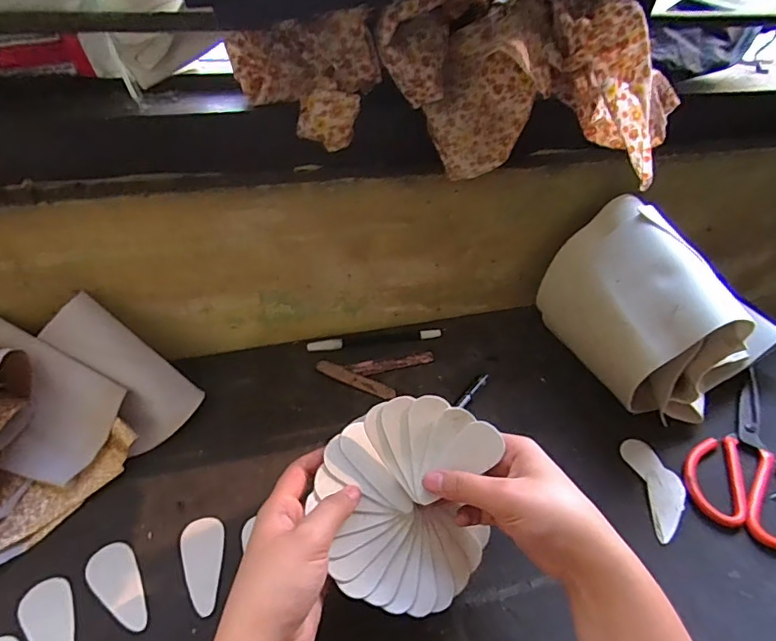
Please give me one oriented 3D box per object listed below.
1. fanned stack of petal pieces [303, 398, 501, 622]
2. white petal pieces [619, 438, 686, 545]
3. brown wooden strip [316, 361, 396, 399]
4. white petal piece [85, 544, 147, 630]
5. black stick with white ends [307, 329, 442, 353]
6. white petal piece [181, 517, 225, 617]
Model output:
[{"bbox_3d":[0.015,0.127,0.356,0.125,0.064,0.141,13,79,8],"label":"fanned stack of petal pieces"},{"bbox_3d":[0.242,0.147,0.439,0.039,0.004,0.094,1,44,-4],"label":"white petal pieces"},{"bbox_3d":[-0.033,0.061,0.507,0.086,0.004,0.014,23,61,10],"label":"brown wooden strip"},{"bbox_3d":[-0.195,0.195,0.361,0.030,0.004,0.068,-28,53,-29],"label":"white petal piece"},{"bbox_3d":[-0.014,0.022,0.541,0.145,0.008,0.013,-5,45,-10],"label":"black stick with white ends"},{"bbox_3d":[-0.138,0.184,0.375,0.032,0.004,0.070,-14,47,-18],"label":"white petal piece"}]

